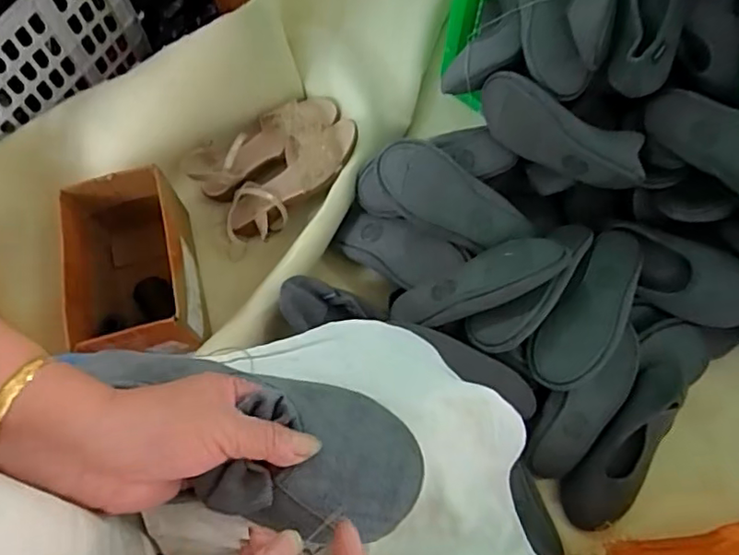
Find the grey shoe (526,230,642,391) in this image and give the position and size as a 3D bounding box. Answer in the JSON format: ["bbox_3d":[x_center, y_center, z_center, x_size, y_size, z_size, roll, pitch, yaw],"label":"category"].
[{"bbox_3d":[0.295,0.038,0.765,0.091,0.034,0.246,37,75,11],"label":"grey shoe"}]

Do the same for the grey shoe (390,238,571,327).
[{"bbox_3d":[0.148,0.004,0.753,0.209,0.027,0.084,-26,41,5],"label":"grey shoe"}]

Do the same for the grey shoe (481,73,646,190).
[{"bbox_3d":[0.253,-0.189,0.776,0.231,0.104,0.063,26,73,8],"label":"grey shoe"}]

